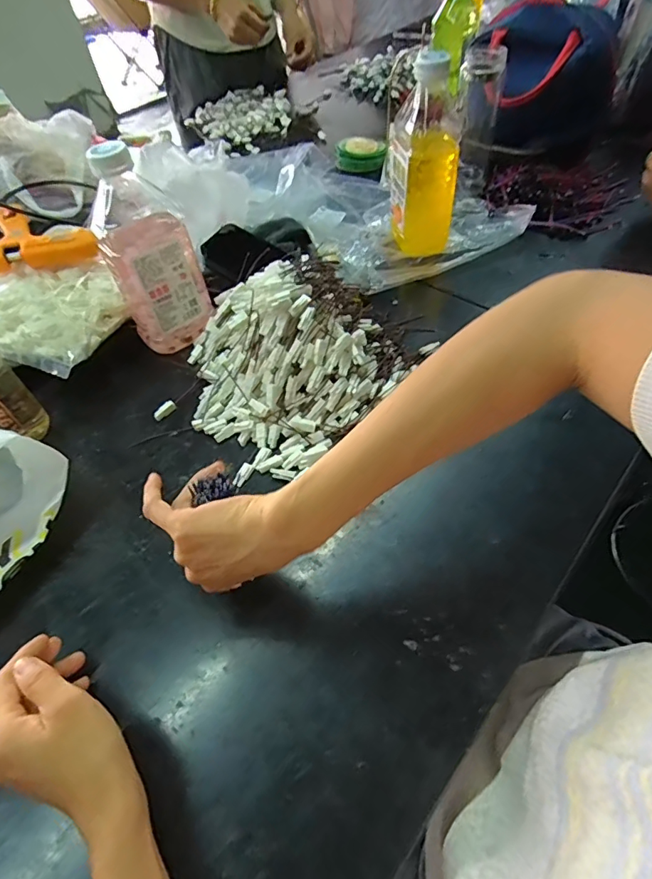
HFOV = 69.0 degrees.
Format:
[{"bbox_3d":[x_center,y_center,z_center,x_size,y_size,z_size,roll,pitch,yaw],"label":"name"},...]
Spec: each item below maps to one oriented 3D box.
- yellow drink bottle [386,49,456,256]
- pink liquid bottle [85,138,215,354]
[{"bbox_3d":[0.128,-0.360,0.619,0.088,0.211,0.077,2,53,7],"label":"yellow drink bottle"},{"bbox_3d":[-0.203,-0.219,0.544,0.096,0.212,0.100,-23,54,-12],"label":"pink liquid bottle"}]

